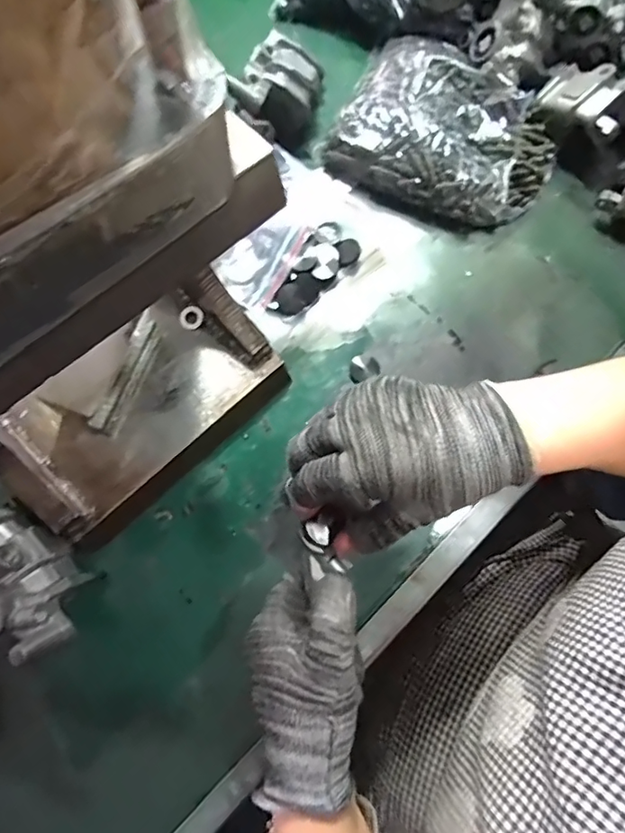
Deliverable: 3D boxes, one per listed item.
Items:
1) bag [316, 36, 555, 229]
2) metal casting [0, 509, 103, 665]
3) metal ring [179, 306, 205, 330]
[{"bbox_3d":[0.121,-0.258,0.471,0.186,0.053,0.151,30,74,7],"label":"bag"},{"bbox_3d":[-0.188,0.104,0.337,0.105,0.063,0.068,24,73,5],"label":"metal casting"},{"bbox_3d":[-0.093,-0.077,0.404,0.019,0.005,0.018,1,72,-2],"label":"metal ring"}]

